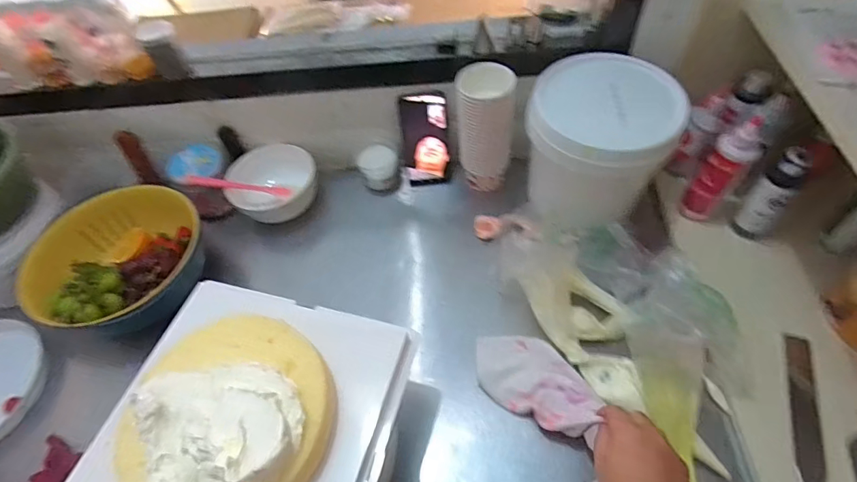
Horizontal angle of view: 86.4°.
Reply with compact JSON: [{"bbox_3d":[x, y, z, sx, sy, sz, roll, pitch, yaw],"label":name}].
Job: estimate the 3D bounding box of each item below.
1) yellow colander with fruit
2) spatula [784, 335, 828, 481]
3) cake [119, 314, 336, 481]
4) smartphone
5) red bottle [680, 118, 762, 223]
[{"bbox_3d":[-0.461,0.032,0.680,0.231,0.100,0.218,-2,52,3],"label":"yellow colander with fruit"},{"bbox_3d":[0.427,0.249,0.507,0.033,0.013,0.314,13,55,14],"label":"spatula"},{"bbox_3d":[-0.189,0.151,0.410,0.187,0.067,0.190,33,62,26],"label":"cake"},{"bbox_3d":[-0.005,-0.171,0.782,0.080,0.162,0.015,-3,36,3],"label":"smartphone"},{"bbox_3d":[0.410,-0.094,0.645,0.055,0.172,0.041,32,61,25],"label":"red bottle"}]

